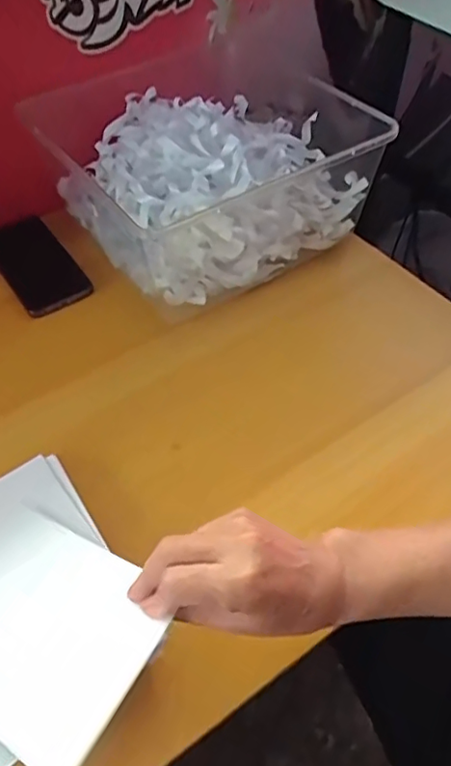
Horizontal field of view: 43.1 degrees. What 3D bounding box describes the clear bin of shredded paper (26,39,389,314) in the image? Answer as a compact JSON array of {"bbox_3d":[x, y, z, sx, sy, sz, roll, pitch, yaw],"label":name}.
[{"bbox_3d":[-0.012,-0.234,0.629,0.292,0.123,0.283,-29,56,-20],"label":"clear bin of shredded paper"}]

